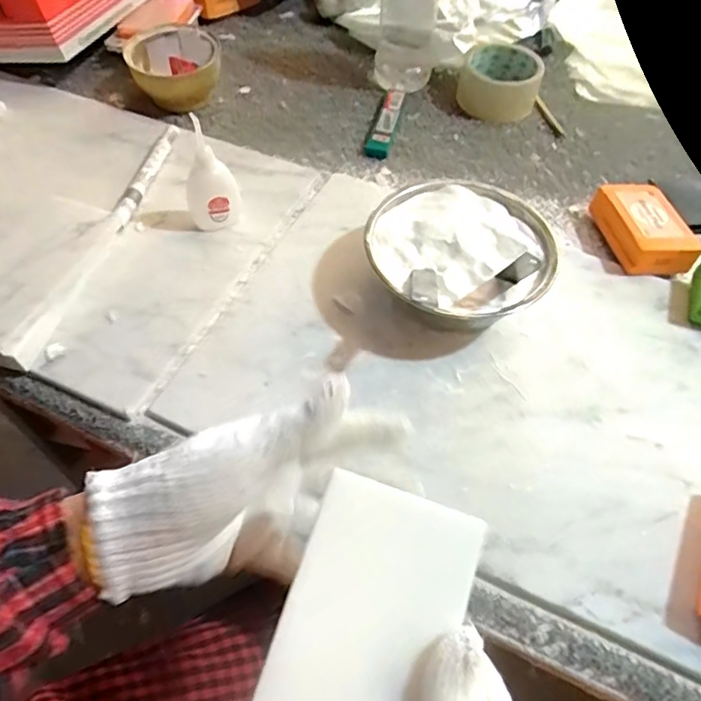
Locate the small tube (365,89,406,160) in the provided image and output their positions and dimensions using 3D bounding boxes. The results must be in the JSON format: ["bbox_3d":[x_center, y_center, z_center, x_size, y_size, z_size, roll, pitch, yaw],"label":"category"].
[{"bbox_3d":[0.038,-0.251,0.624,0.025,0.011,0.126,11,56,5],"label":"small tube"}]

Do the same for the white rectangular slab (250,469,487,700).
[{"bbox_3d":[0.001,0.131,0.234,0.071,0.007,0.145,22,73,2],"label":"white rectangular slab"}]

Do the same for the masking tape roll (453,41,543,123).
[{"bbox_3d":[0.171,-0.307,0.650,0.087,0.042,0.091,1,56,-2],"label":"masking tape roll"}]

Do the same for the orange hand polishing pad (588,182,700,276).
[{"bbox_3d":[0.264,-0.111,0.519,0.064,0.037,0.093,-7,56,-7],"label":"orange hand polishing pad"}]

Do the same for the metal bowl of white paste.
[{"bbox_3d":[0.088,-0.073,0.471,0.139,0.060,0.144,1,56,-2],"label":"metal bowl of white paste"}]

